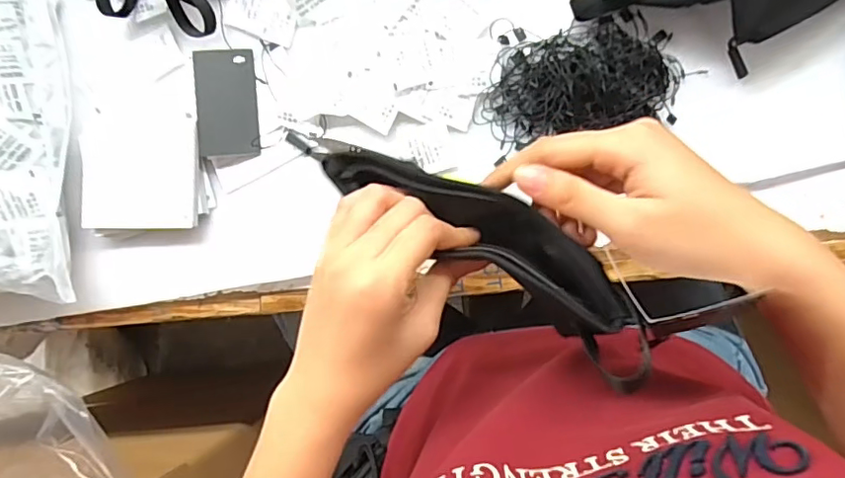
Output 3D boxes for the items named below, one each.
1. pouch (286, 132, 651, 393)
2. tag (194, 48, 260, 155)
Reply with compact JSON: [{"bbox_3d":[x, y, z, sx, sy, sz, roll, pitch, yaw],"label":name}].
[{"bbox_3d":[0.028,-0.005,0.300,0.213,0.031,0.050,34,95,20],"label":"pouch"},{"bbox_3d":[-0.167,-0.116,0.473,0.050,0.005,0.089,-4,89,-3],"label":"tag"}]

